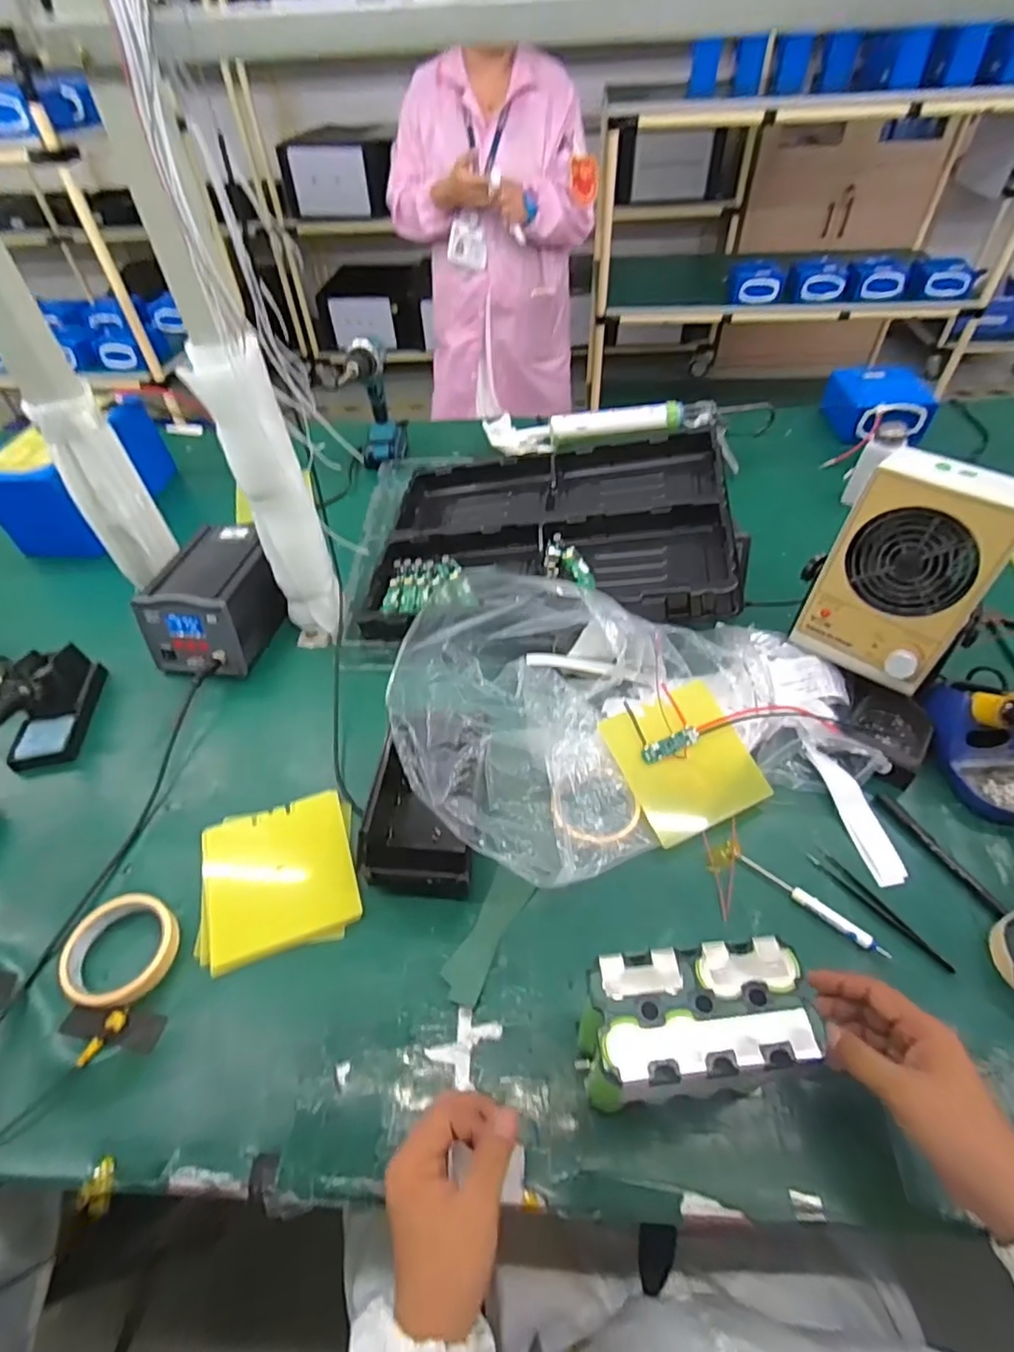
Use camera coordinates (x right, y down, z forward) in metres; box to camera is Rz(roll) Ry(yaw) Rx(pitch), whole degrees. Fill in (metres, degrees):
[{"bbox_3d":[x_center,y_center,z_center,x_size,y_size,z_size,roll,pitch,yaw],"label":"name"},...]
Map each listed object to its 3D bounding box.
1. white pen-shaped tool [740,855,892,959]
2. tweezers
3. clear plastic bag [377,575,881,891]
[{"bbox_3d":[0.280,0.208,0.543,0.136,0.009,0.015,36,59,29],"label":"white pen-shaped tool"},{"bbox_3d":[0.341,0.211,0.542,0.019,0.005,0.133,-31,54,-22],"label":"tweezers"},{"bbox_3d":[0.131,0.011,0.615,0.477,0.172,0.290,-17,50,-12],"label":"clear plastic bag"}]

